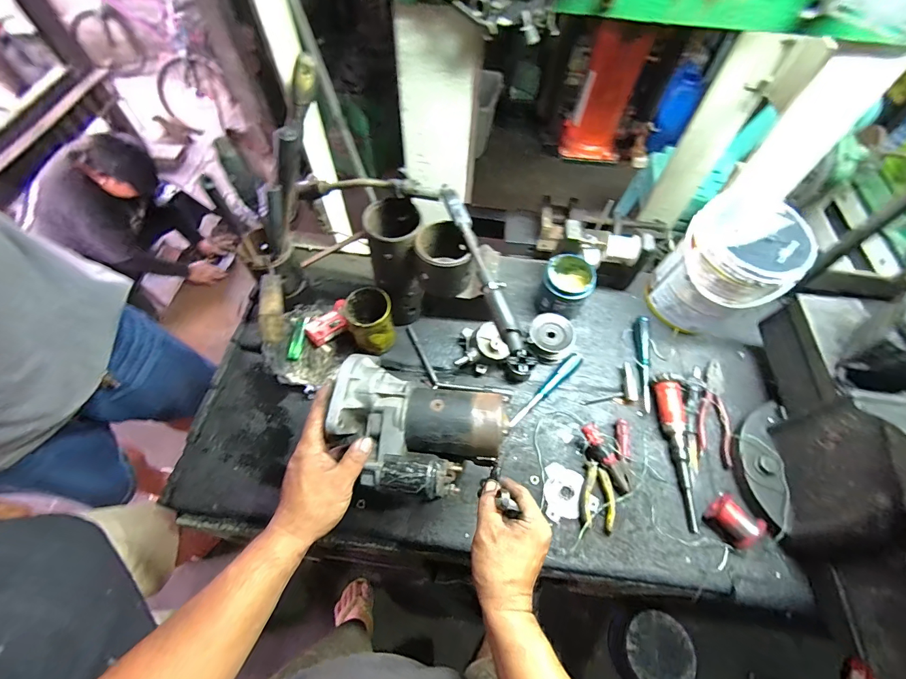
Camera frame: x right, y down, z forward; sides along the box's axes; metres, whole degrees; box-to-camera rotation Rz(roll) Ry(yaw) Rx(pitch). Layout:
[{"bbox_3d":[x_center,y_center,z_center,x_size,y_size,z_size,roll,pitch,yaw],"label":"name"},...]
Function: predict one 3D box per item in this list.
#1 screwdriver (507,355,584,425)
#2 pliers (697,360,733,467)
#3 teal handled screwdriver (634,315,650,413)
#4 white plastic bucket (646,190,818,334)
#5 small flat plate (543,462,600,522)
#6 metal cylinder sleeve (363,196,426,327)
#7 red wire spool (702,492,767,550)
[{"bbox_3d":[0.159,0.086,0.674,0.171,0.030,0.024,-37,68,-21],"label":"screwdriver"},{"bbox_3d":[0.449,0.116,0.671,0.052,0.010,0.192,17,60,8],"label":"pliers"},{"bbox_3d":[0.346,0.039,0.699,0.025,0.022,0.179,9,60,3],"label":"teal handled screwdriver"},{"bbox_3d":[0.481,-0.123,0.695,0.170,0.187,0.180,1,60,-2],"label":"white plastic bucket"},{"bbox_3d":[0.175,0.237,0.612,0.077,0.011,0.082,1,62,-1],"label":"small flat plate"},{"bbox_3d":[-0.095,-0.119,0.679,0.084,0.229,0.102,-17,62,-12],"label":"metal cylinder sleeve"},{"bbox_3d":[0.412,0.262,0.570,0.062,0.047,0.056,39,65,19],"label":"red wire spool"}]

